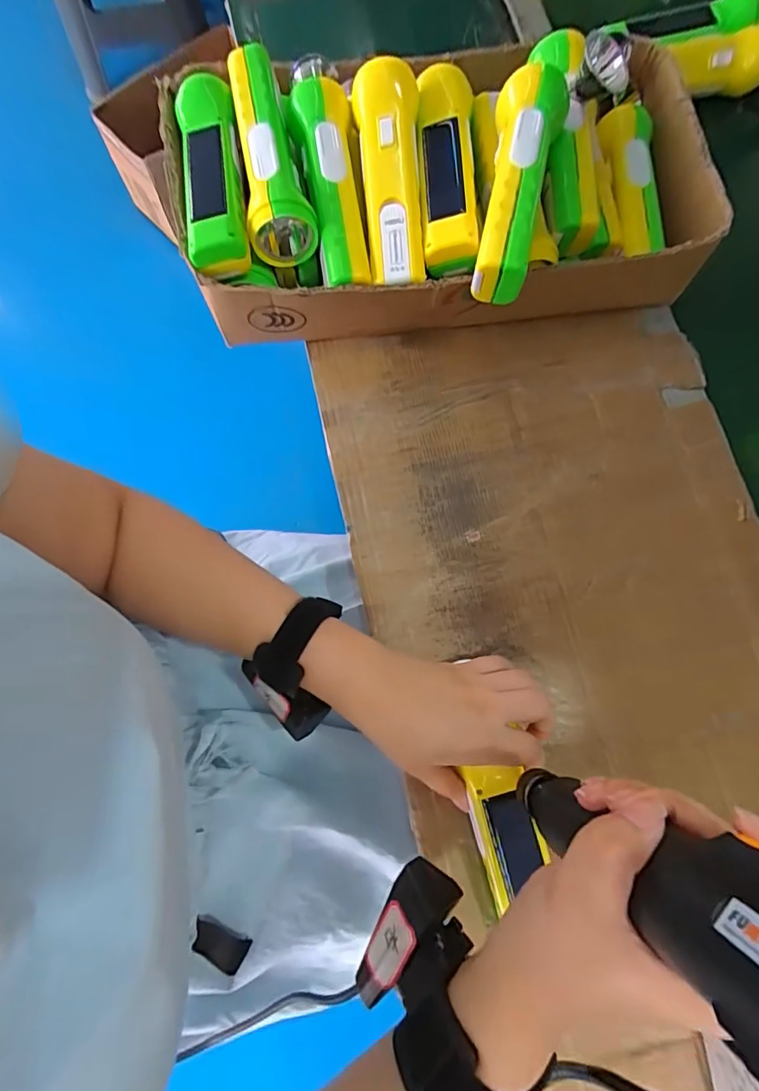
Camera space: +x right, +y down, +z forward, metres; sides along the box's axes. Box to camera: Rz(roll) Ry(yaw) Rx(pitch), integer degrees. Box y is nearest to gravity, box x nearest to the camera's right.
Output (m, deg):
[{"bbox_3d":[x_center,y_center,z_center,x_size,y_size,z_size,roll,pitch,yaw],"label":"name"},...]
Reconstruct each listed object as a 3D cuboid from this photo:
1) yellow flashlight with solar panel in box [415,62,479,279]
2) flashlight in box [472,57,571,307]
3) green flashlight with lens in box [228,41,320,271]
[{"bbox_3d":[0.052,-0.296,0.388,0.043,0.034,0.164,1,76,0],"label":"yellow flashlight with solar panel in box"},{"bbox_3d":[0.099,-0.267,0.363,0.051,0.051,0.167,14,76,3],"label":"flashlight in box"},{"bbox_3d":[-0.090,-0.303,0.386,0.052,0.052,0.156,-15,77,-4],"label":"green flashlight with lens in box"}]

